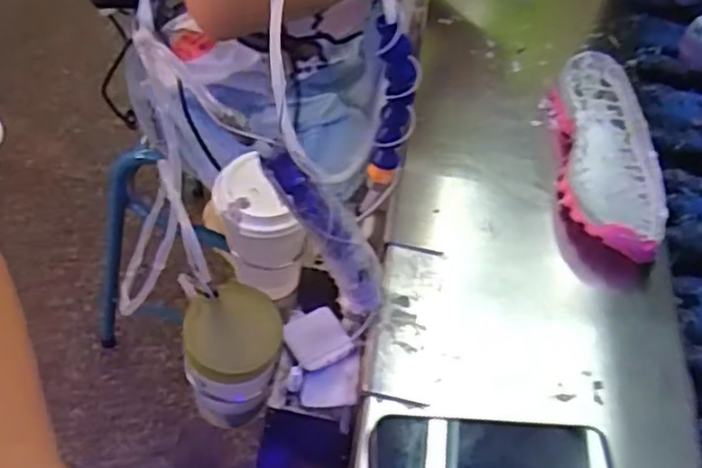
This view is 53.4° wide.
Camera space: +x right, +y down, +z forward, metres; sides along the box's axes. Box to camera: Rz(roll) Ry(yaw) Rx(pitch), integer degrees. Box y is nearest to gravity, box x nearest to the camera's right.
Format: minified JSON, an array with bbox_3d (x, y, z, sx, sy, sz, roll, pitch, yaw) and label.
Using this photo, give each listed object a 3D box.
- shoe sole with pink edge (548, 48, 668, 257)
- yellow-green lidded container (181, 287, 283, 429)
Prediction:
[{"bbox_3d":[0.241,-0.077,0.652,0.096,0.038,0.249,7,49,2],"label":"shoe sole with pink edge"},{"bbox_3d":[-0.095,0.108,0.565,0.075,0.127,0.070,-6,50,-10],"label":"yellow-green lidded container"}]

